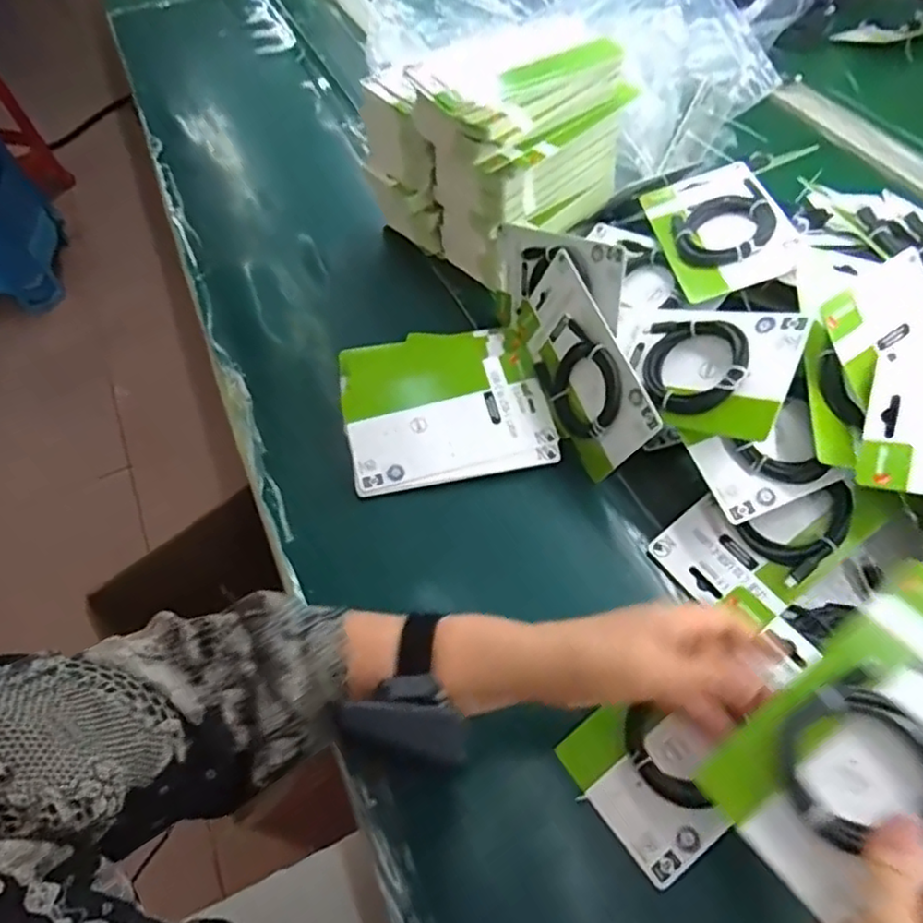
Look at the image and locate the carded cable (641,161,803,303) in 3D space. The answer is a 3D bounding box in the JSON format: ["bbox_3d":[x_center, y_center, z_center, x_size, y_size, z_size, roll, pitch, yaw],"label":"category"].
[{"bbox_3d":[0.225,-0.212,0.578,0.093,0.016,0.175,-19,50,15],"label":"carded cable"}]

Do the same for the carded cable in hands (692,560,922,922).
[{"bbox_3d":[0.225,0.146,0.337,0.180,0.019,0.104,-41,53,-6],"label":"carded cable in hands"}]

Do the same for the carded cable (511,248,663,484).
[{"bbox_3d":[0.101,-0.080,0.563,0.017,0.097,0.183,-9,66,-32],"label":"carded cable"}]

